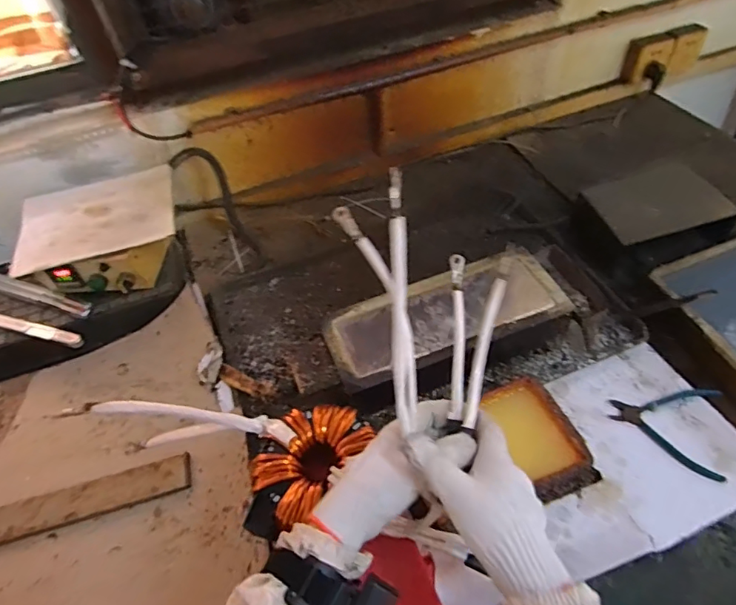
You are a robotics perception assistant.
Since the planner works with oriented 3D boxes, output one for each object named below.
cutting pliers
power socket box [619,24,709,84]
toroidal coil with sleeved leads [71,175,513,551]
[{"bbox_3d":[0.390,0.158,0.669,0.130,0.016,0.122,12,52,17],"label":"cutting pliers"},{"bbox_3d":[0.671,-0.562,1.149,0.187,0.091,0.047,-20,50,-10],"label":"power socket box"},{"bbox_3d":[-0.083,0.100,0.499,0.446,0.180,0.169,-38,43,27],"label":"toroidal coil with sleeved leads"}]

